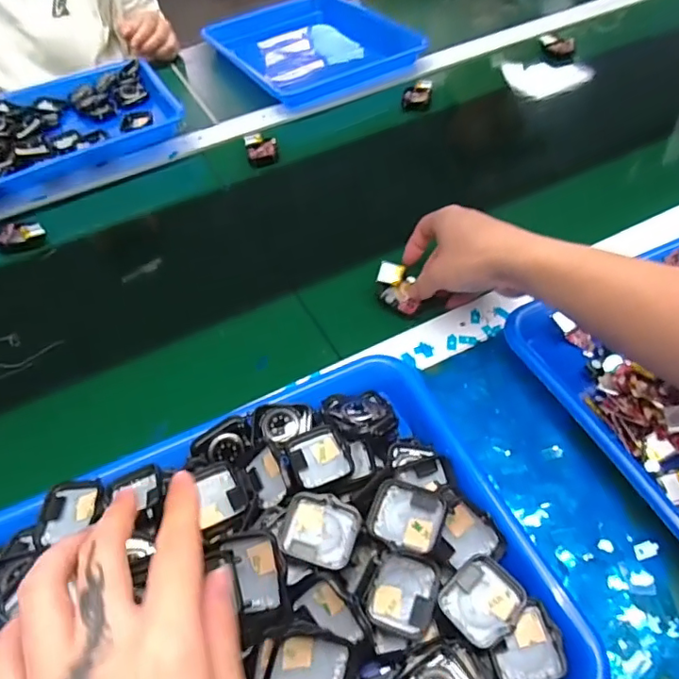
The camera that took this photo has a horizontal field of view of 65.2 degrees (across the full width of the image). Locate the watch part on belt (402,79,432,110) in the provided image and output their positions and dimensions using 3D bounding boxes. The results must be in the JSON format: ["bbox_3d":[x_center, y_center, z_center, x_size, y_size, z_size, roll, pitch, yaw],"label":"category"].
[{"bbox_3d":[0.102,-0.322,0.701,0.036,0.022,0.038,6,53,10],"label":"watch part on belt"}]

